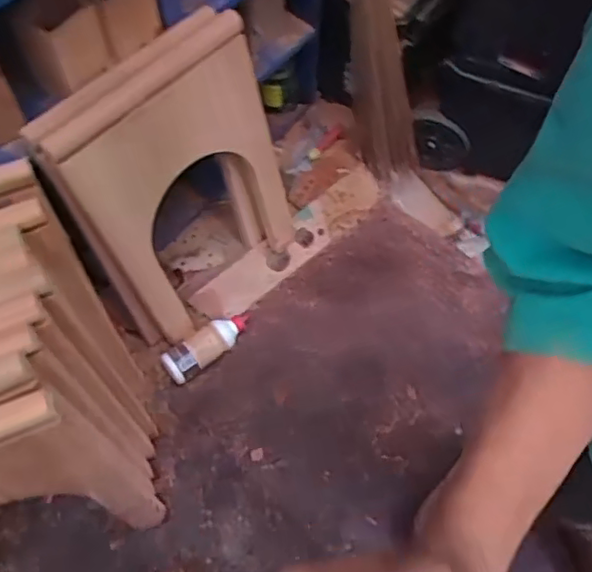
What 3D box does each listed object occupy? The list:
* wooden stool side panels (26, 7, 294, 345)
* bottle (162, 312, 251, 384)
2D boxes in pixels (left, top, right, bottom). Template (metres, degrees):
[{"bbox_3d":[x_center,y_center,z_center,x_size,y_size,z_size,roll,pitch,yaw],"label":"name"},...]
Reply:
[{"bbox_3d":[-0.197,-0.175,1.145,0.395,0.566,0.082,-40,59,-16],"label":"wooden stool side panels"},{"bbox_3d":[-0.182,0.122,1.281,0.205,0.070,0.075,-31,69,-14],"label":"bottle"}]

